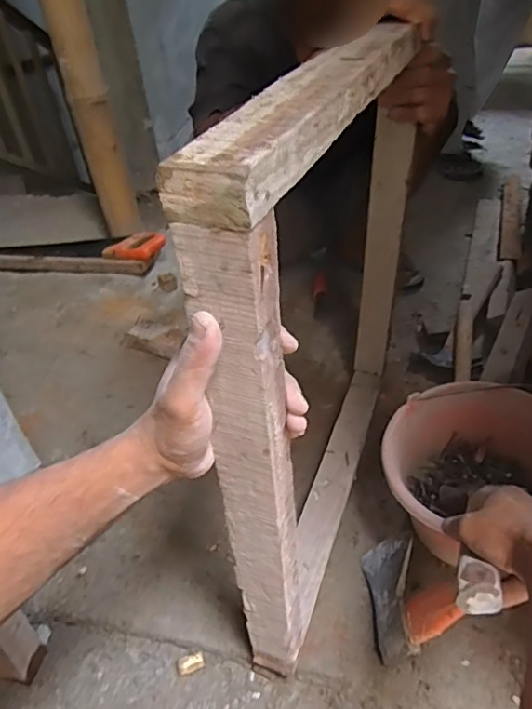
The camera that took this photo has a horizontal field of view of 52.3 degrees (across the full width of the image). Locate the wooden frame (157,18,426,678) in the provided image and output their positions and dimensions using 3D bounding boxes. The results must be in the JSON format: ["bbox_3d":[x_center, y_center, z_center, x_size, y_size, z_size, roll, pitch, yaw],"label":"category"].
[{"bbox_3d":[0.084,-0.044,0.619,0.061,0.538,0.530,10,42,20],"label":"wooden frame"}]

